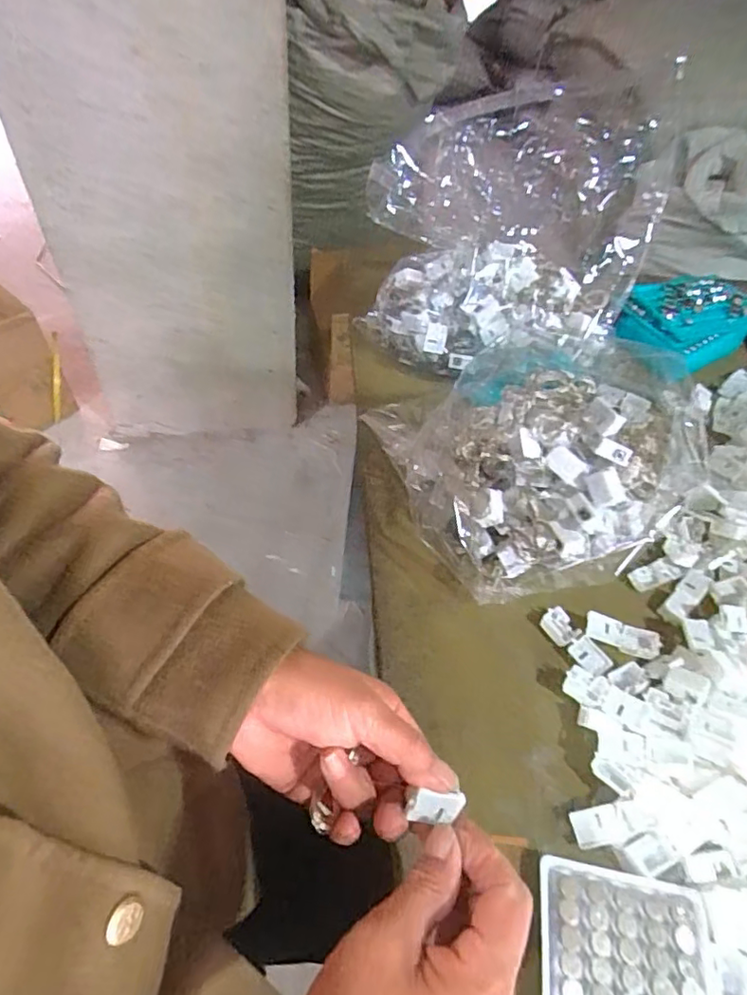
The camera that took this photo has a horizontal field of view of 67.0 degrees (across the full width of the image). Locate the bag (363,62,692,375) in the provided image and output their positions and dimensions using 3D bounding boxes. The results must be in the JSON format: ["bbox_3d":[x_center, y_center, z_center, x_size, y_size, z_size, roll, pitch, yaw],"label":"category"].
[{"bbox_3d":[0.118,-0.230,0.518,0.254,0.206,0.137,14,52,4],"label":"bag"}]

